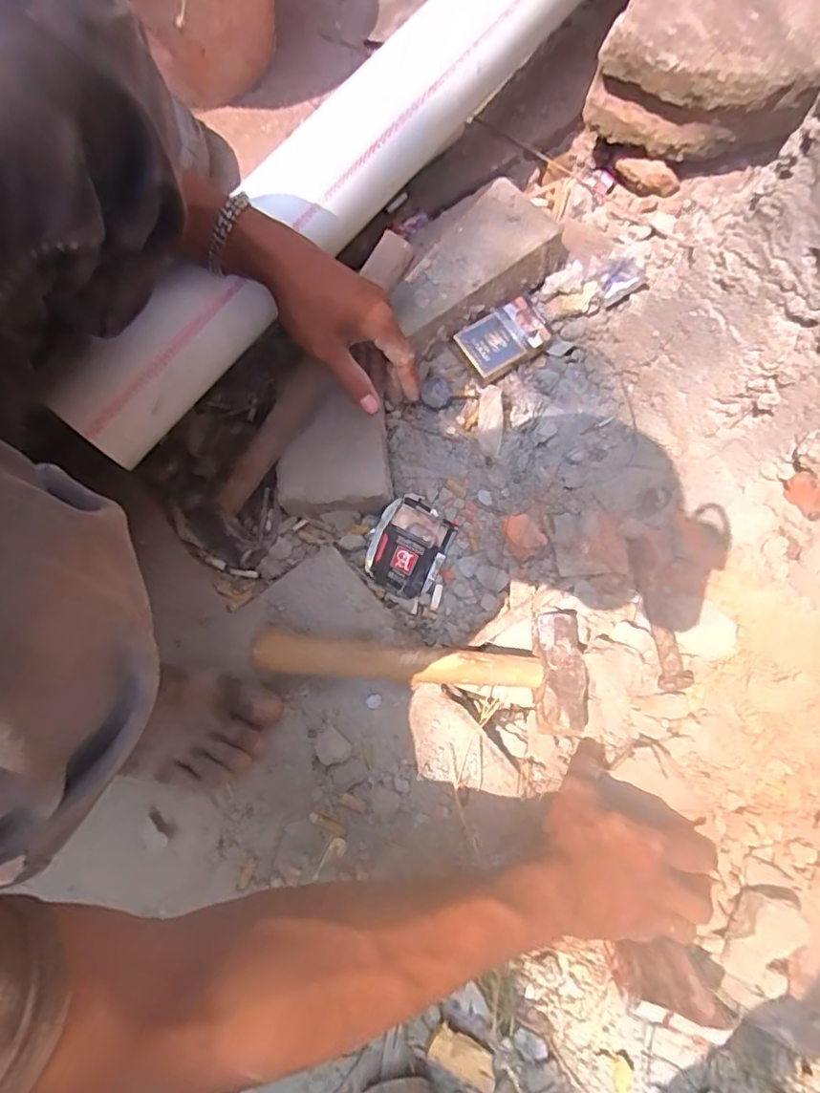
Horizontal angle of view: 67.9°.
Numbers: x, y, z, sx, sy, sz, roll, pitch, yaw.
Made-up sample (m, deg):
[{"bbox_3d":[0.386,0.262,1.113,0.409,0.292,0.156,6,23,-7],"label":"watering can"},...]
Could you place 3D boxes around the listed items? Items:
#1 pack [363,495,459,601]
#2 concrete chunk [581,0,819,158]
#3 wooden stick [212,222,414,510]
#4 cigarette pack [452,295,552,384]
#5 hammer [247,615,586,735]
[{"bbox_3d":[-0.001,0.000,0.602,0.072,0.010,0.095,28,80,-9],"label":"pack"},{"bbox_3d":[0.368,-0.581,0.626,0.194,0.103,0.404,33,80,10],"label":"concrete chunk"},{"bbox_3d":[-0.094,-0.153,0.570,0.034,0.025,0.298,38,99,10],"label":"wooden stick"},{"bbox_3d":[0.095,-0.217,0.640,0.089,0.022,0.060,-32,77,-7],"label":"cigarette pack"},{"bbox_3d":[0.013,0.099,0.516,0.270,0.062,0.098,3,76,2],"label":"hammer"}]

